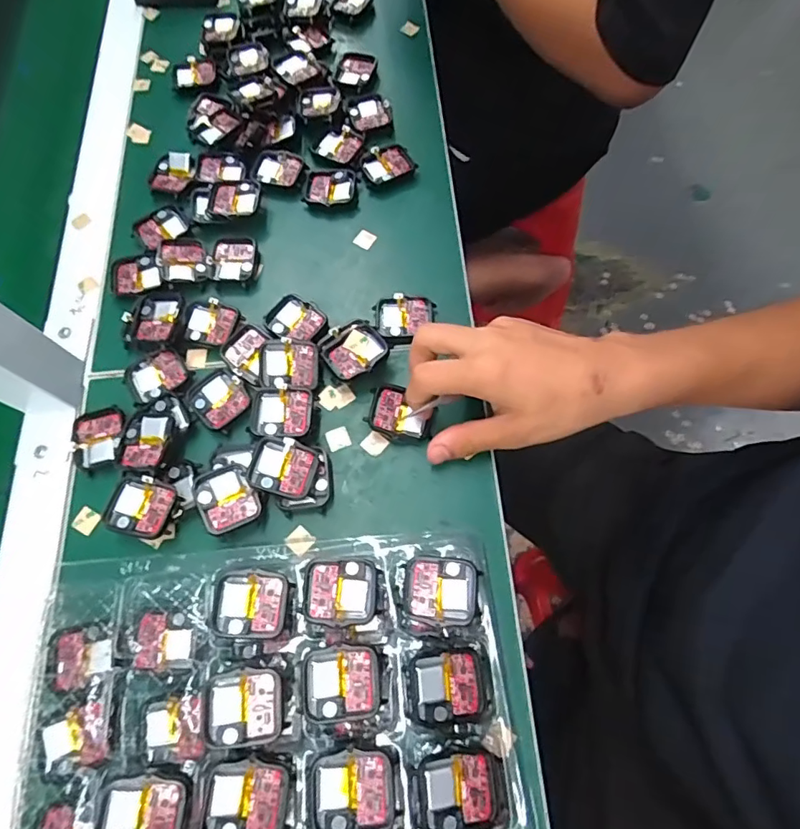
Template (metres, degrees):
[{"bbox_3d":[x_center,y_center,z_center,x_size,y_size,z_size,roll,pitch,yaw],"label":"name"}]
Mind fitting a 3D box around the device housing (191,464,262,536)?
[{"bbox_3d":[-0.115,0.056,0.335,0.037,0.009,0.042,-30,71,-8],"label":"device housing"}]

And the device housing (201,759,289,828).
[{"bbox_3d":[-0.082,0.205,0.268,0.042,0.006,0.037,0,69,3],"label":"device housing"}]

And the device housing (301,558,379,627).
[{"bbox_3d":[-0.035,0.106,0.304,0.043,0.006,0.036,1,69,3],"label":"device housing"}]

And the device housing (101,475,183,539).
[{"bbox_3d":[-0.170,0.061,0.335,0.046,0.006,0.037,9,70,6],"label":"device housing"}]

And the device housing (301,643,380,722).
[{"bbox_3d":[-0.033,0.150,0.285,0.042,0.008,0.037,-3,69,2],"label":"device housing"}]

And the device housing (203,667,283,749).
[{"bbox_3d":[-0.087,0.163,0.284,0.041,0.012,0.037,-7,69,1],"label":"device housing"}]

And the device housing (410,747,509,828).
[{"bbox_3d":[0.032,0.199,0.269,0.051,0.010,0.038,-5,69,1],"label":"device housing"}]

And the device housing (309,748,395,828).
[{"bbox_3d":[-0.025,0.198,0.267,0.043,0.008,0.037,-2,69,2],"label":"device housing"}]

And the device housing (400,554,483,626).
[{"bbox_3d":[0.024,0.104,0.302,0.043,0.010,0.038,6,70,5],"label":"device housing"}]

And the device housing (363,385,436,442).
[{"bbox_3d":[0.001,0.000,0.360,0.046,0.011,0.036,12,68,6],"label":"device housing"}]

